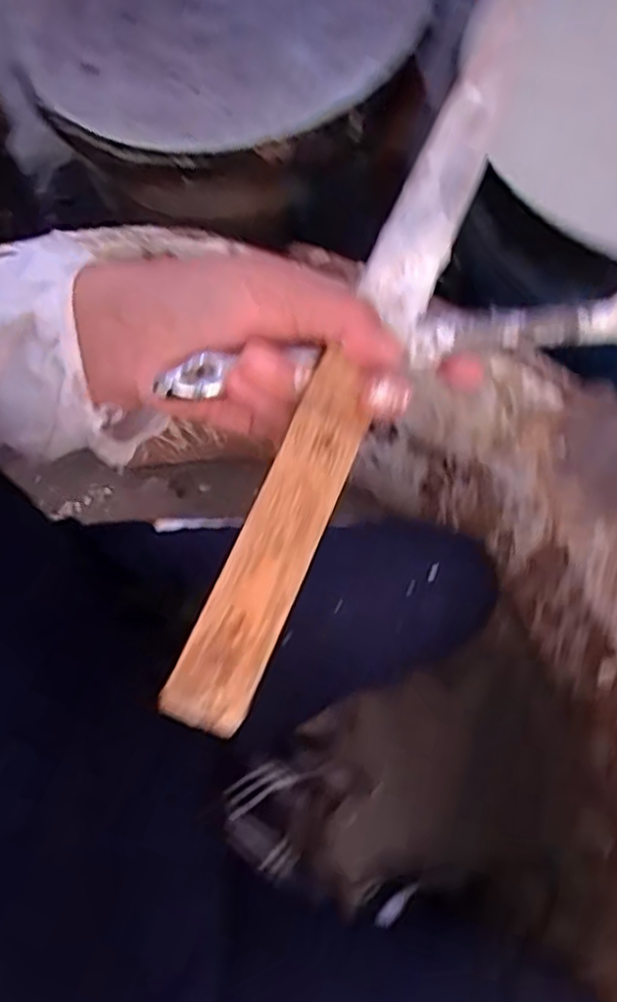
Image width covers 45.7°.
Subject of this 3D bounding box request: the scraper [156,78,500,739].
[{"bbox_3d":[0.028,-0.070,0.307,0.028,0.026,0.338,19,61,9],"label":"scraper"}]

